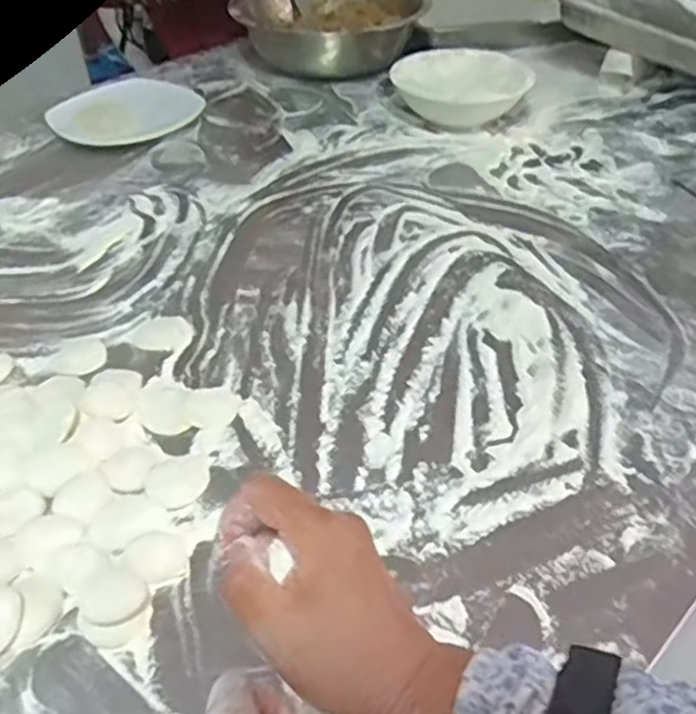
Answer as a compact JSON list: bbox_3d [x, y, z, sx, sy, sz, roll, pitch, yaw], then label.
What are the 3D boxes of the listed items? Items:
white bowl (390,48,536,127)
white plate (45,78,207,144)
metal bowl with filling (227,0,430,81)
[{"bbox_3d":[0.144,-0.342,0.972,0.166,0.063,0.166,1,41,3],"label":"white bowl"},{"bbox_3d":[-0.303,-0.340,1.017,0.197,0.024,0.197,-12,42,-12],"label":"white plate"},{"bbox_3d":[-0.026,-0.518,1.154,0.275,0.095,0.250,-1,40,1],"label":"metal bowl with filling"}]

